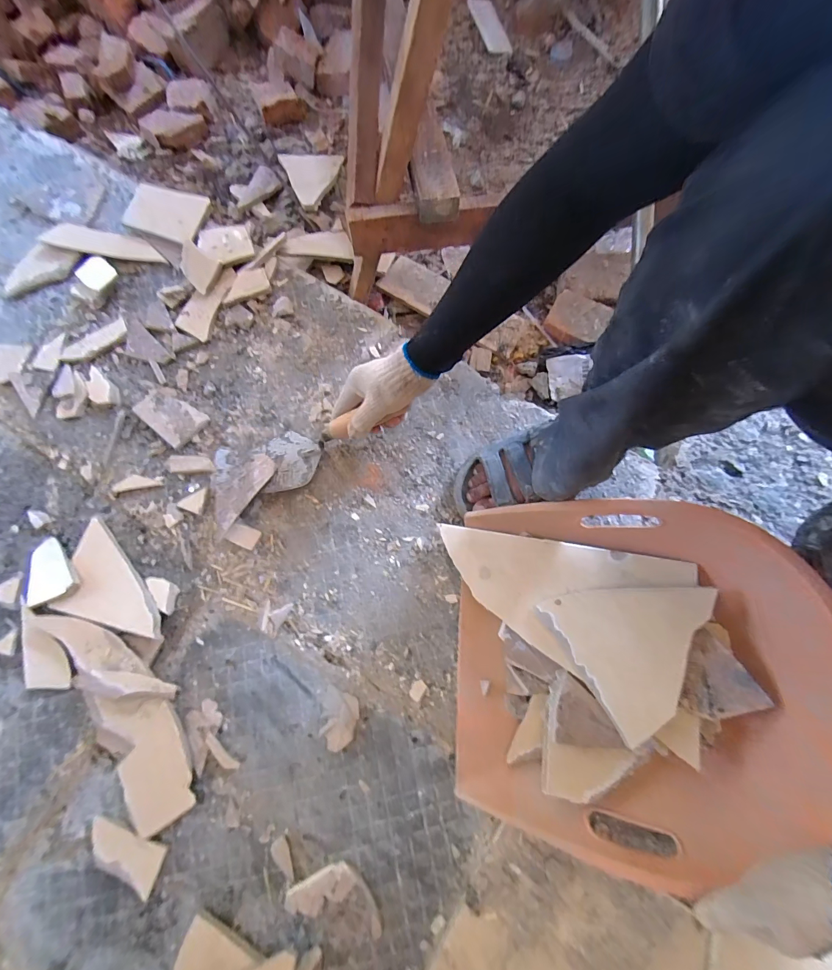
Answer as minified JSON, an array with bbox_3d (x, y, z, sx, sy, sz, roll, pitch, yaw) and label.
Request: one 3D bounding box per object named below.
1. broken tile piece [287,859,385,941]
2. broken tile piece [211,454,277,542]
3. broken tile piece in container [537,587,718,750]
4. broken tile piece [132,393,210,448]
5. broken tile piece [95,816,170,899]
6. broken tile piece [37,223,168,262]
[{"bbox_3d":[-0.096,0.501,0.463,0.116,0.008,0.058,13,76,3],"label":"broken tile piece"},{"bbox_3d":[-0.270,0.003,0.560,0.068,0.009,0.126,34,80,6],"label":"broken tile piece"},{"bbox_3d":[0.276,0.179,0.456,0.174,0.012,0.163,-29,60,-3],"label":"broken tile piece in container"},{"bbox_3d":[-0.397,-0.114,0.611,0.110,0.014,0.066,37,79,9],"label":"broken tile piece"},{"bbox_3d":[-0.366,0.460,0.473,0.103,0.012,0.052,23,77,6],"label":"broken tile piece"},{"bbox_3d":[-0.569,-0.439,0.684,0.212,0.013,0.050,11,76,3],"label":"broken tile piece"}]

